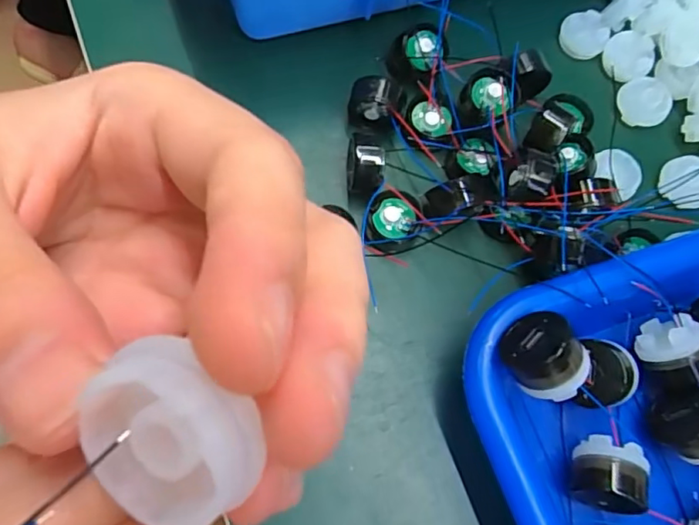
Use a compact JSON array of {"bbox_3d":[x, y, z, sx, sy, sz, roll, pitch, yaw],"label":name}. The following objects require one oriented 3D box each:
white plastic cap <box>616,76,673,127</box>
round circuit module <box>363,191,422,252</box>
[{"bbox_3d":[0.125,-0.068,0.234,0.022,0.007,0.020,2,71,-5],"label":"white plastic cap"},{"bbox_3d":[0.016,-0.015,0.202,0.019,0.009,0.022,10,70,-2],"label":"round circuit module"}]

